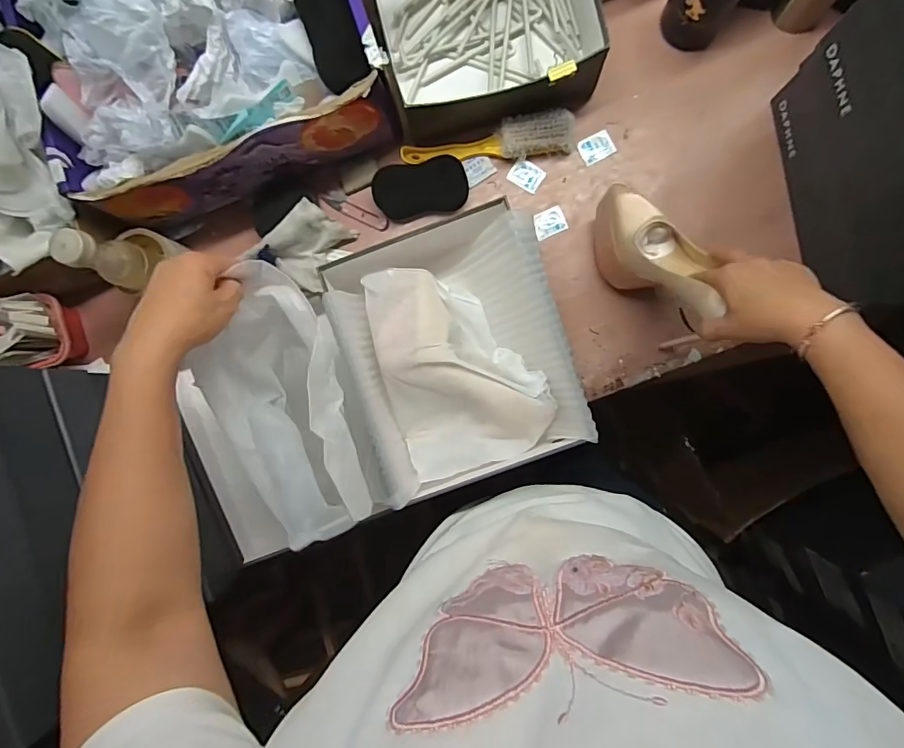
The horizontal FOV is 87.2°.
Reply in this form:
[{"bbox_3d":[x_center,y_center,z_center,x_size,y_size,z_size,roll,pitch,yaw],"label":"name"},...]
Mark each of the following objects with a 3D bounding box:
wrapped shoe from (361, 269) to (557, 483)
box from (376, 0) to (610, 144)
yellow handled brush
[{"bbox_3d":[0.009,-0.014,0.595,0.187,0.071,0.256,-15,89,4],"label":"wrapped shoe"},{"bbox_3d":[0.036,-0.494,0.616,0.265,0.086,0.328,-12,89,4],"label":"box"},{"bbox_3d":[0.049,-0.309,0.638,0.227,0.035,0.050,-8,89,4],"label":"yellow handled brush"}]

